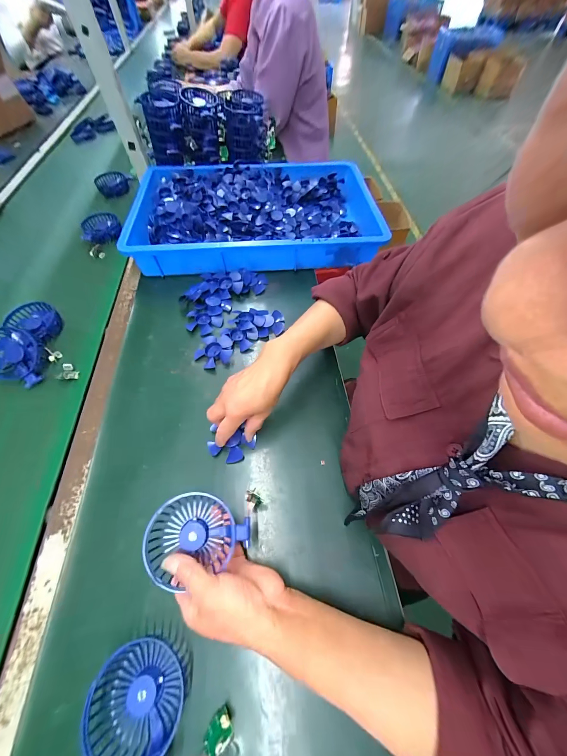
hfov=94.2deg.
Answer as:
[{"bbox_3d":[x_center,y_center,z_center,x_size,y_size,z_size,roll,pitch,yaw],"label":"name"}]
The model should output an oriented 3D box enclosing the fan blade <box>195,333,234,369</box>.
[{"bbox_3d":[-0.128,-0.050,0.485,0.067,0.013,0.071,0,60,0],"label":"fan blade"}]

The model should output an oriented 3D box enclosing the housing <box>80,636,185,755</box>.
[{"bbox_3d":[-0.142,0.317,0.256,0.087,0.026,0.088,3,41,-2],"label":"housing"}]

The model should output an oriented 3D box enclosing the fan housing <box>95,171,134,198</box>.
[{"bbox_3d":[-0.522,-0.598,0.816,0.103,0.049,0.048,-26,63,-14],"label":"fan housing"}]

